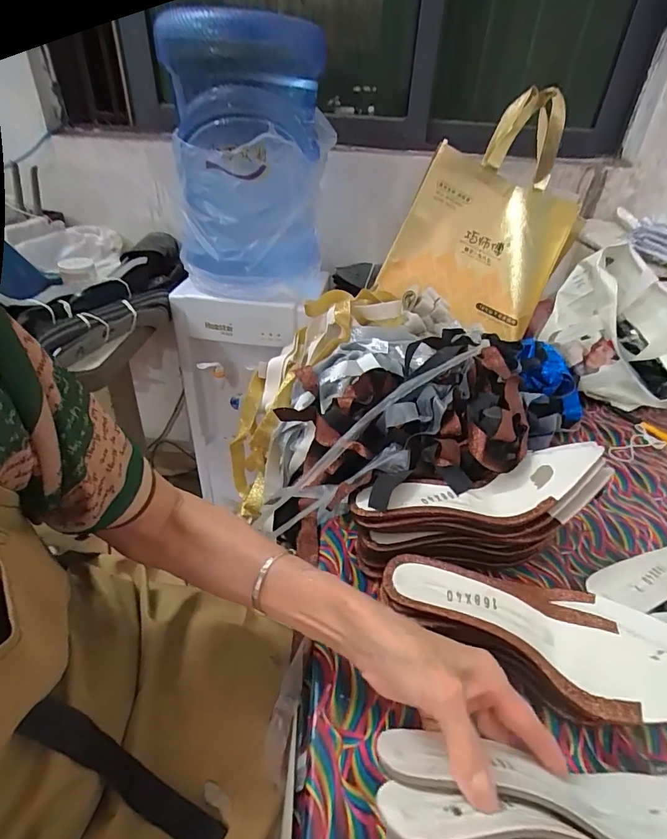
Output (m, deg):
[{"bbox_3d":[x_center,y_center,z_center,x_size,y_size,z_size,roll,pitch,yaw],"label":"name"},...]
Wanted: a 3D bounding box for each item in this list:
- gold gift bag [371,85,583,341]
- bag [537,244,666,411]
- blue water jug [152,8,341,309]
[{"bbox_3d":[0.304,-0.404,0.857,0.309,0.406,0.087,25,8,16],"label":"gold gift bag"},{"bbox_3d":[0.481,-0.141,0.735,0.238,0.206,0.165,27,41,27],"label":"bag"},{"bbox_3d":[-0.143,-0.446,0.774,0.252,0.364,0.246,0,36,-5],"label":"blue water jug"}]

